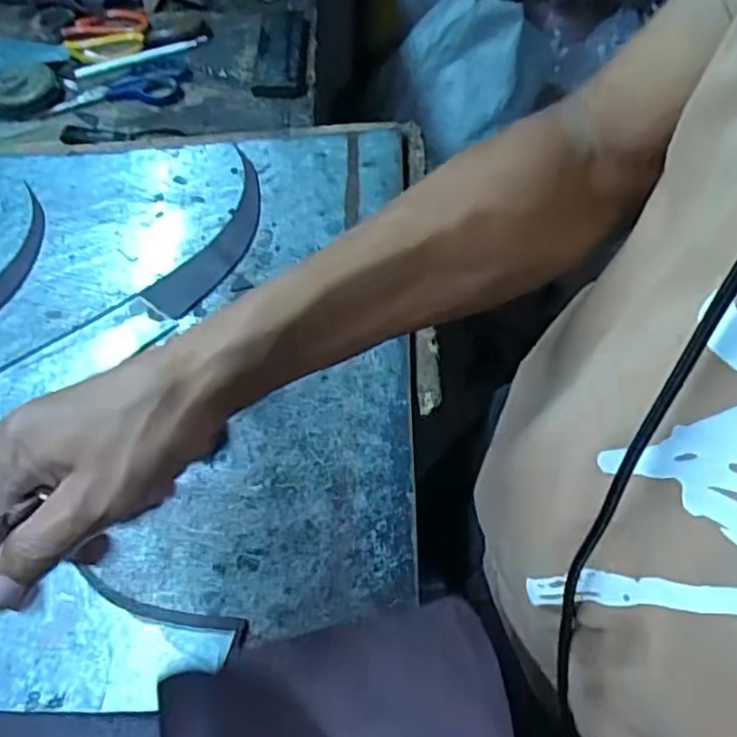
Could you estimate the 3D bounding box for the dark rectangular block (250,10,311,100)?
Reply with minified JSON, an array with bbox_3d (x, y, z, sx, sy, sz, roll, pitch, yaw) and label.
[{"bbox_3d":[-0.101,-0.369,0.772,0.061,0.009,0.169,-2,58,0],"label":"dark rectangular block"}]

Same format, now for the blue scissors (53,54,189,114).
[{"bbox_3d":[-0.273,-0.313,0.745,0.151,0.011,0.075,-15,59,-9],"label":"blue scissors"}]

